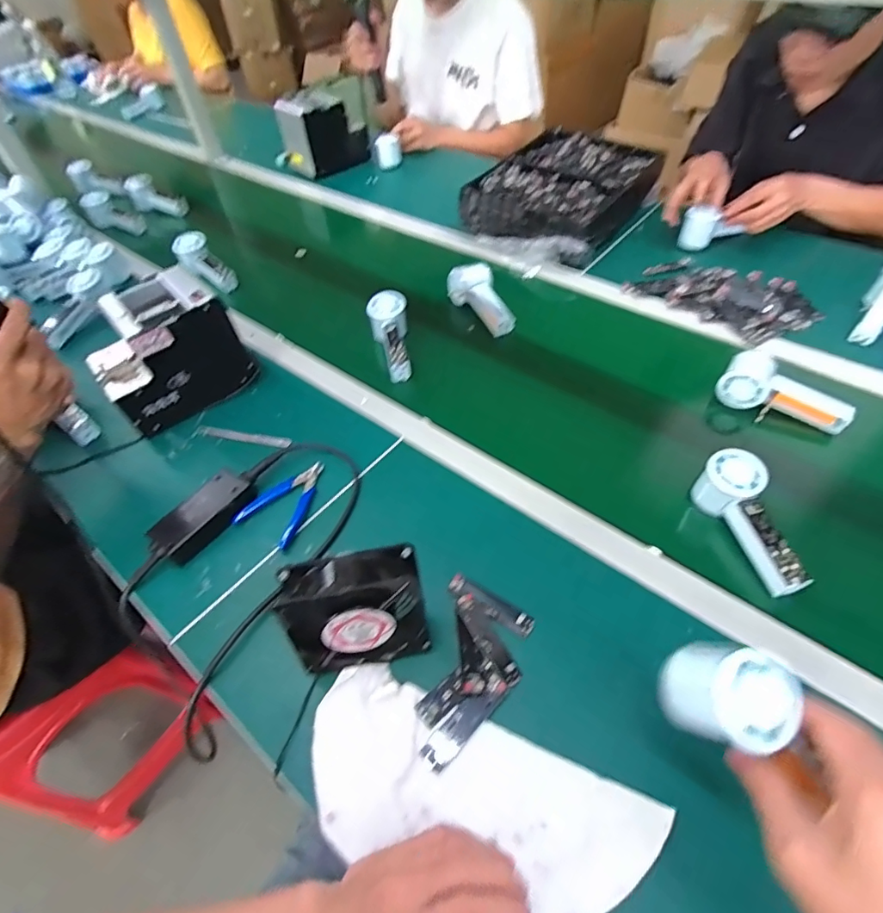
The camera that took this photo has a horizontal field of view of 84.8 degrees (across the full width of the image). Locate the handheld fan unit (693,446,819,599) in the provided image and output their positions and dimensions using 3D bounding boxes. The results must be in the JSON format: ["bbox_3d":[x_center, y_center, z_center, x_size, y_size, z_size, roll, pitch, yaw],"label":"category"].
[{"bbox_3d":[0.331,0.068,0.508,0.049,0.066,0.147,-15,51,-7],"label":"handheld fan unit"}]

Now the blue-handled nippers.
[{"bbox_3d":[-0.184,0.050,0.589,0.079,0.007,0.116,21,56,20],"label":"blue-handled nippers"}]

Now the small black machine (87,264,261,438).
[{"bbox_3d":[-0.390,-0.148,0.681,0.131,0.145,0.183,34,61,28],"label":"small black machine"}]

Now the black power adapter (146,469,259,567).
[{"bbox_3d":[-0.279,0.067,0.569,0.058,0.033,0.119,30,59,25],"label":"black power adapter"}]

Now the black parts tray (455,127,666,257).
[{"bbox_3d":[0.261,-0.556,1.011,0.295,0.076,0.414,27,58,24],"label":"black parts tray"}]

